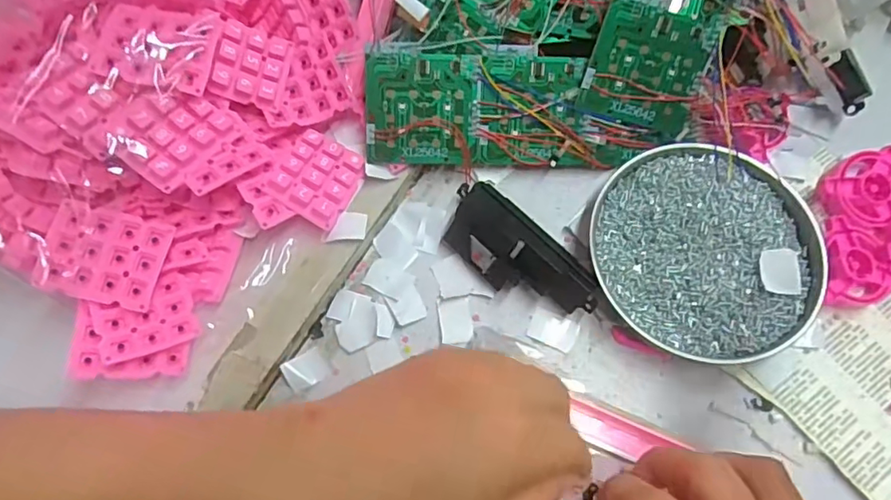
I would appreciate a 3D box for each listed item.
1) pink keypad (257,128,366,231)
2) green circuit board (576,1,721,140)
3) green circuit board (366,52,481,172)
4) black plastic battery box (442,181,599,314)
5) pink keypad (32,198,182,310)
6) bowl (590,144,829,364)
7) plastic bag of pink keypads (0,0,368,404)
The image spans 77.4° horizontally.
[{"bbox_3d":[-0.079,-0.047,0.346,0.047,0.009,0.057,31,58,-10],"label":"pink keypad"},{"bbox_3d":[0.126,-0.112,0.348,0.069,0.004,0.071,11,113,-4],"label":"green circuit board"},{"bbox_3d":[-0.015,-0.087,0.354,0.069,0.005,0.069,1,105,-4],"label":"green circuit board"},{"bbox_3d":[0.044,0.004,0.343,0.101,0.019,0.046,39,100,6],"label":"black plastic battery box"},{"bbox_3d":[-0.187,0.003,0.307,0.057,0.006,0.050,17,77,-14],"label":"pink keypad"},{"bbox_3d":[0.157,0.001,0.344,0.132,0.026,0.126,0,71,1],"label":"bowl"},{"bbox_3d":[-0.166,-0.083,0.342,0.221,0.094,0.266,38,76,13],"label":"plastic bag of pink keypads"}]

